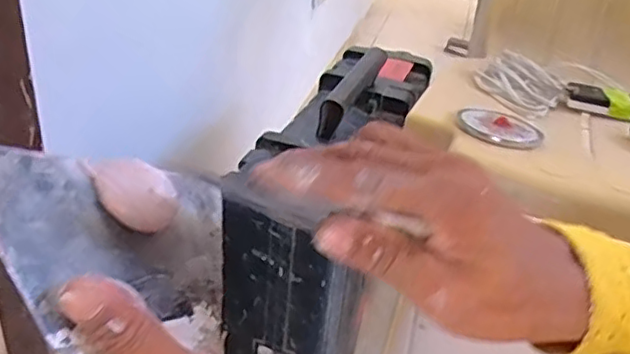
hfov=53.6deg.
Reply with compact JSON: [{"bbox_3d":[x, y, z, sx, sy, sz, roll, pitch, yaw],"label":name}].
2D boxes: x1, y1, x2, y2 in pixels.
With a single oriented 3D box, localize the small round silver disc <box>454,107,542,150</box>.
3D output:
[{"bbox_3d":[0.202,-0.056,0.679,0.095,0.010,0.088,9,30,-5],"label":"small round silver disc"}]

